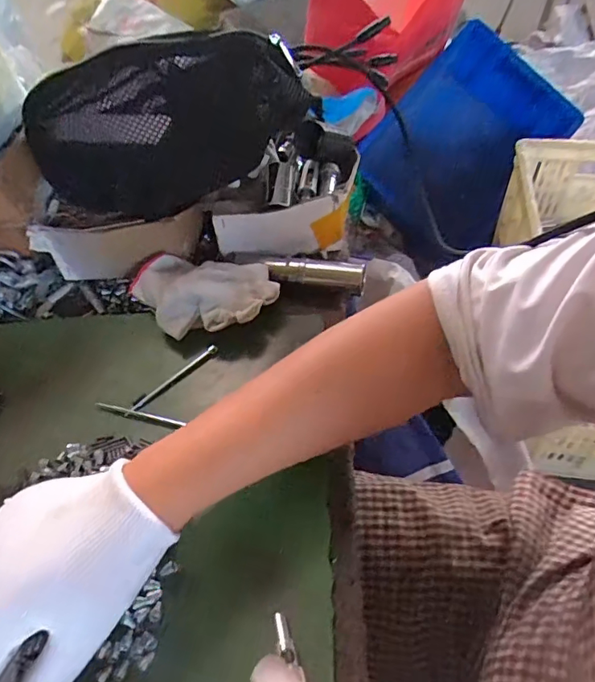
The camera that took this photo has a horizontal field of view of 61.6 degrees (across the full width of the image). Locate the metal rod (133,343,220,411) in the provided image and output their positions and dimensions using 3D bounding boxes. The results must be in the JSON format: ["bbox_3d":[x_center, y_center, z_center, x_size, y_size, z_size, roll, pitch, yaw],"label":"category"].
[{"bbox_3d":[-0.099,0.027,0.403,0.082,0.006,0.006,-37,58,-25],"label":"metal rod"}]

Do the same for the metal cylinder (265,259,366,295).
[{"bbox_3d":[0.017,-0.060,0.451,0.087,0.020,0.020,7,51,10],"label":"metal cylinder"}]

